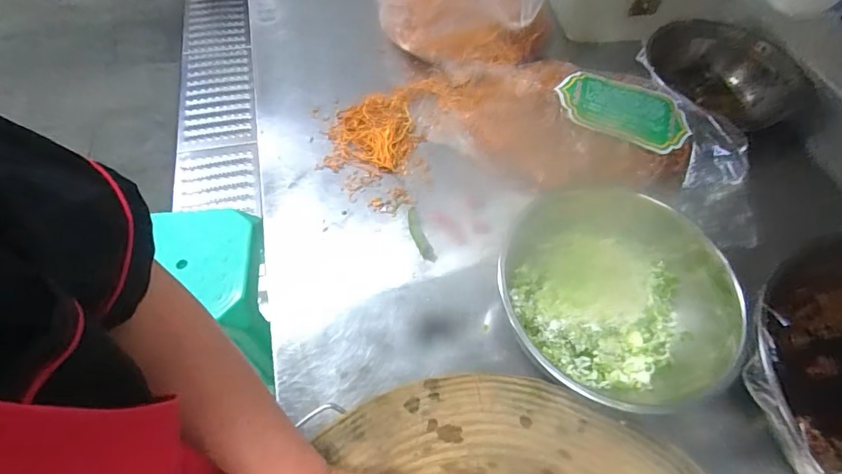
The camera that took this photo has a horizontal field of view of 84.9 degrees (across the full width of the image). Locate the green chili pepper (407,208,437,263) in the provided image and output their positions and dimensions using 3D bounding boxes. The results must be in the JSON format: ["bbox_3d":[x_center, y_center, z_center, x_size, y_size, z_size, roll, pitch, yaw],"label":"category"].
[{"bbox_3d":[-0.003,-0.004,0.592,0.020,0.011,0.082,-16,60,-12],"label":"green chili pepper"}]

